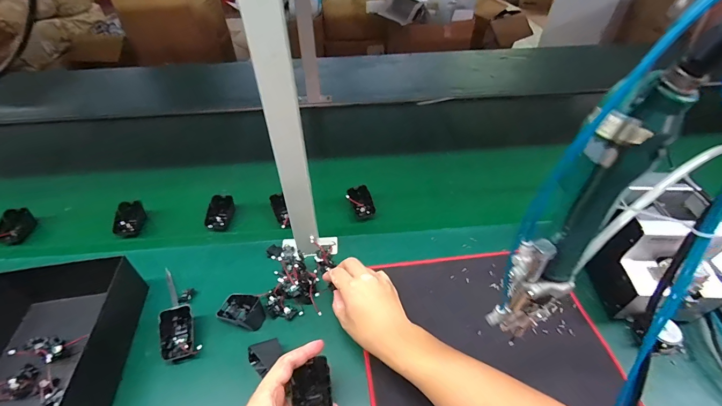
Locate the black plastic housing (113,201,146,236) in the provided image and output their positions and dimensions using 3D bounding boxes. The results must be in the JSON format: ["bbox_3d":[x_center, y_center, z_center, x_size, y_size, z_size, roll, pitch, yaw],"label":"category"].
[{"bbox_3d":[-0.454,0.029,0.656,0.043,0.031,0.066,0,46,0],"label":"black plastic housing"}]

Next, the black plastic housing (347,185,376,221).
[{"bbox_3d":[0.001,0.000,0.678,0.047,0.014,0.068,-22,90,-14],"label":"black plastic housing"}]

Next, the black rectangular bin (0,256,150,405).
[{"bbox_3d":[-0.434,0.203,0.457,0.187,0.081,0.256,-8,46,-8],"label":"black rectangular bin"}]

